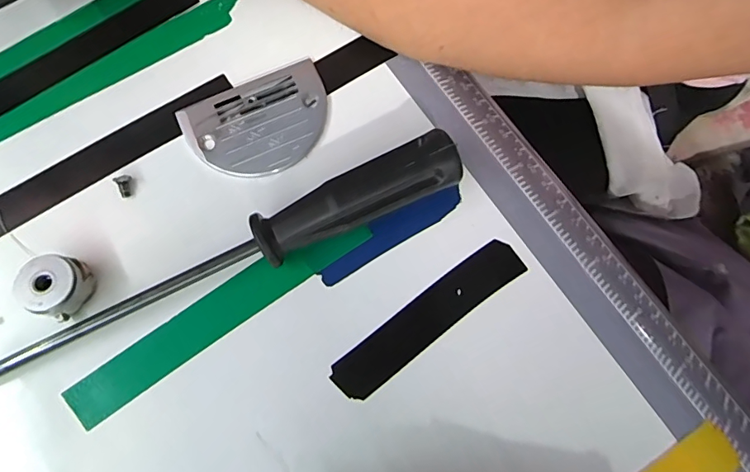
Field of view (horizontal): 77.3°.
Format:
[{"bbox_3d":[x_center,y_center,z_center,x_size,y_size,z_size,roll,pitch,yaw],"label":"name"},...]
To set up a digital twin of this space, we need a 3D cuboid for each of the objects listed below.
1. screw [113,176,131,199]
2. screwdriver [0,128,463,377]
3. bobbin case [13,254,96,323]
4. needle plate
[{"bbox_3d":[-0.104,-0.021,0.194,0.006,0.004,0.010,-20,78,-5],"label":"screw"},{"bbox_3d":[-0.088,0.023,0.174,0.259,0.024,0.021,-24,79,-6],"label":"screwdriver"},{"bbox_3d":[-0.120,0.018,0.177,0.021,0.014,0.022,37,80,7],"label":"bobbin case"},{"bbox_3d":[-0.049,-0.048,0.203,0.062,0.004,0.044,-27,79,-6],"label":"needle plate"}]

